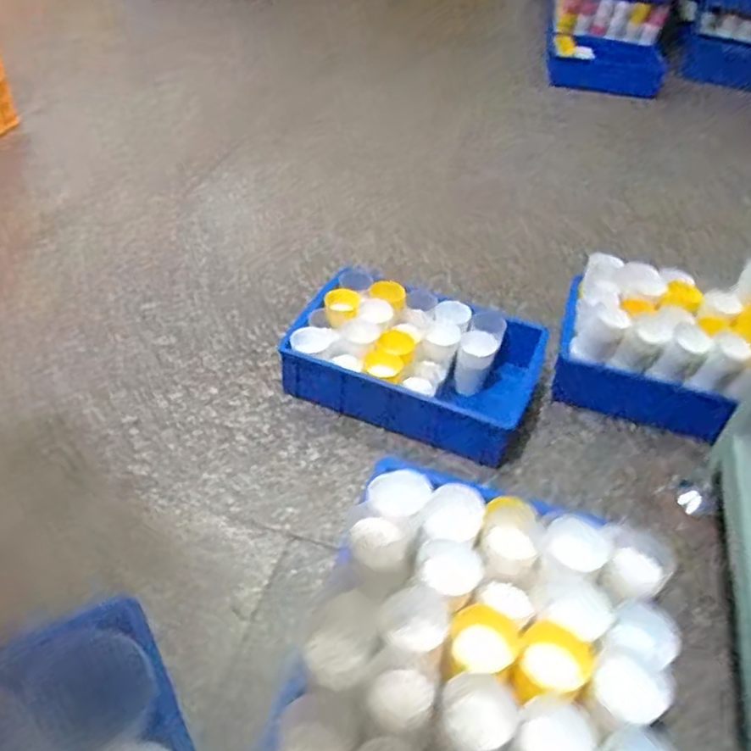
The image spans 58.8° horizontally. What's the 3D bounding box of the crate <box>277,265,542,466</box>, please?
[{"bbox_3d":[0.062,-0.037,1.138,0.409,0.119,0.304,22,44,18],"label":"crate"}]

